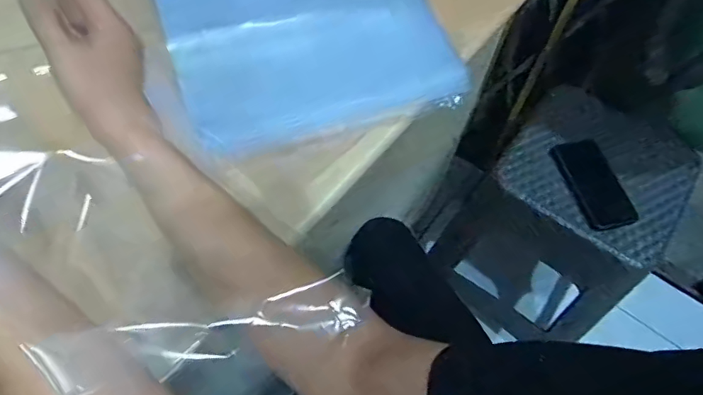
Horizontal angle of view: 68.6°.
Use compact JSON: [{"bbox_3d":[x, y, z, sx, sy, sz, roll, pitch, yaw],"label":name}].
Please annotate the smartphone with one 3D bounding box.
[{"bbox_3d":[0.372,-0.022,0.790,0.075,0.015,0.147,-15,67,-1],"label":"smartphone"}]

